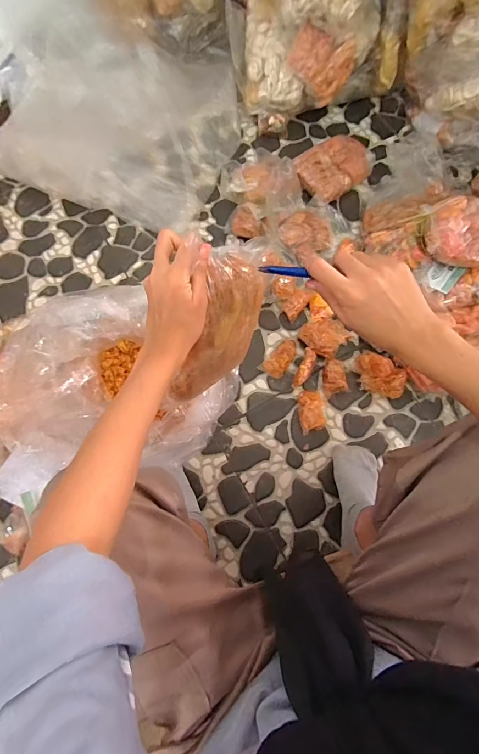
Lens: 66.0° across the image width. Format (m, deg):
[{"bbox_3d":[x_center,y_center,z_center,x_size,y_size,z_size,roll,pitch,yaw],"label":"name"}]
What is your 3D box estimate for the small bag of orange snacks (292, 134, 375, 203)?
[{"bbox_3d":[0.234,-0.529,0.927,0.193,0.042,0.147,-36,76,-9],"label":"small bag of orange snacks"}]

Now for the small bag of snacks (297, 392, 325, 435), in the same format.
[{"bbox_3d":[0.150,0.074,0.770,0.051,0.027,0.083,-4,74,0],"label":"small bag of snacks"}]

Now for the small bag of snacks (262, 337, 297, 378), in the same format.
[{"bbox_3d":[0.095,-0.042,0.805,0.049,0.021,0.094,40,79,12],"label":"small bag of snacks"}]

